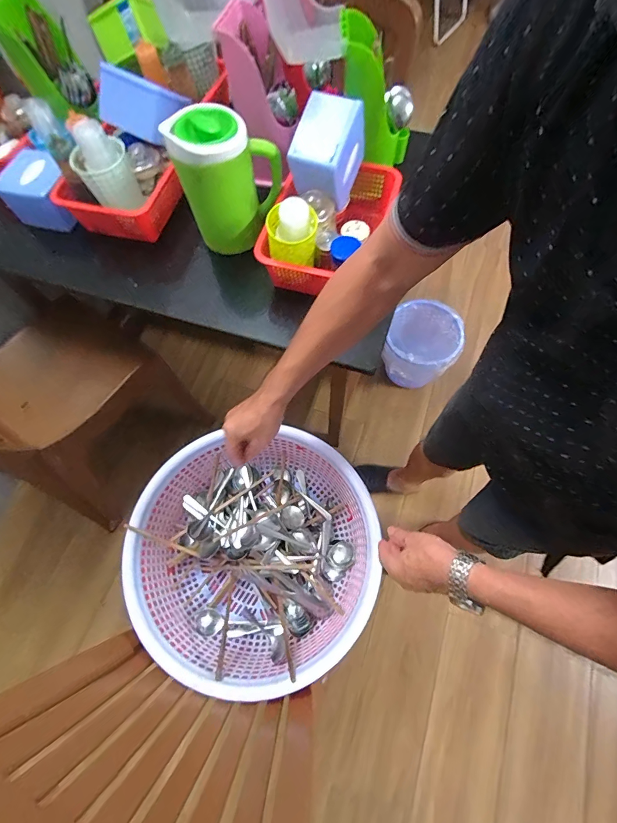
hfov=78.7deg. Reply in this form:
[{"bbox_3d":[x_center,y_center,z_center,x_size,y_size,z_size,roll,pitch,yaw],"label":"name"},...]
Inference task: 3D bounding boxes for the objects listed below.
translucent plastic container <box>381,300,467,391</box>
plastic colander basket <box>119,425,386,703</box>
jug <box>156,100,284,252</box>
[{"bbox_3d":[0.378,-0.211,1.280,0.214,0.225,0.219,-1,66,2],"label":"translucent plastic container"},{"bbox_3d":[-0.095,0.253,0.680,0.408,0.157,0.397,-1,69,1],"label":"plastic colander basket"},{"bbox_3d":[-0.140,-0.418,0.690,0.182,0.195,0.113,-23,67,-7],"label":"jug"}]

